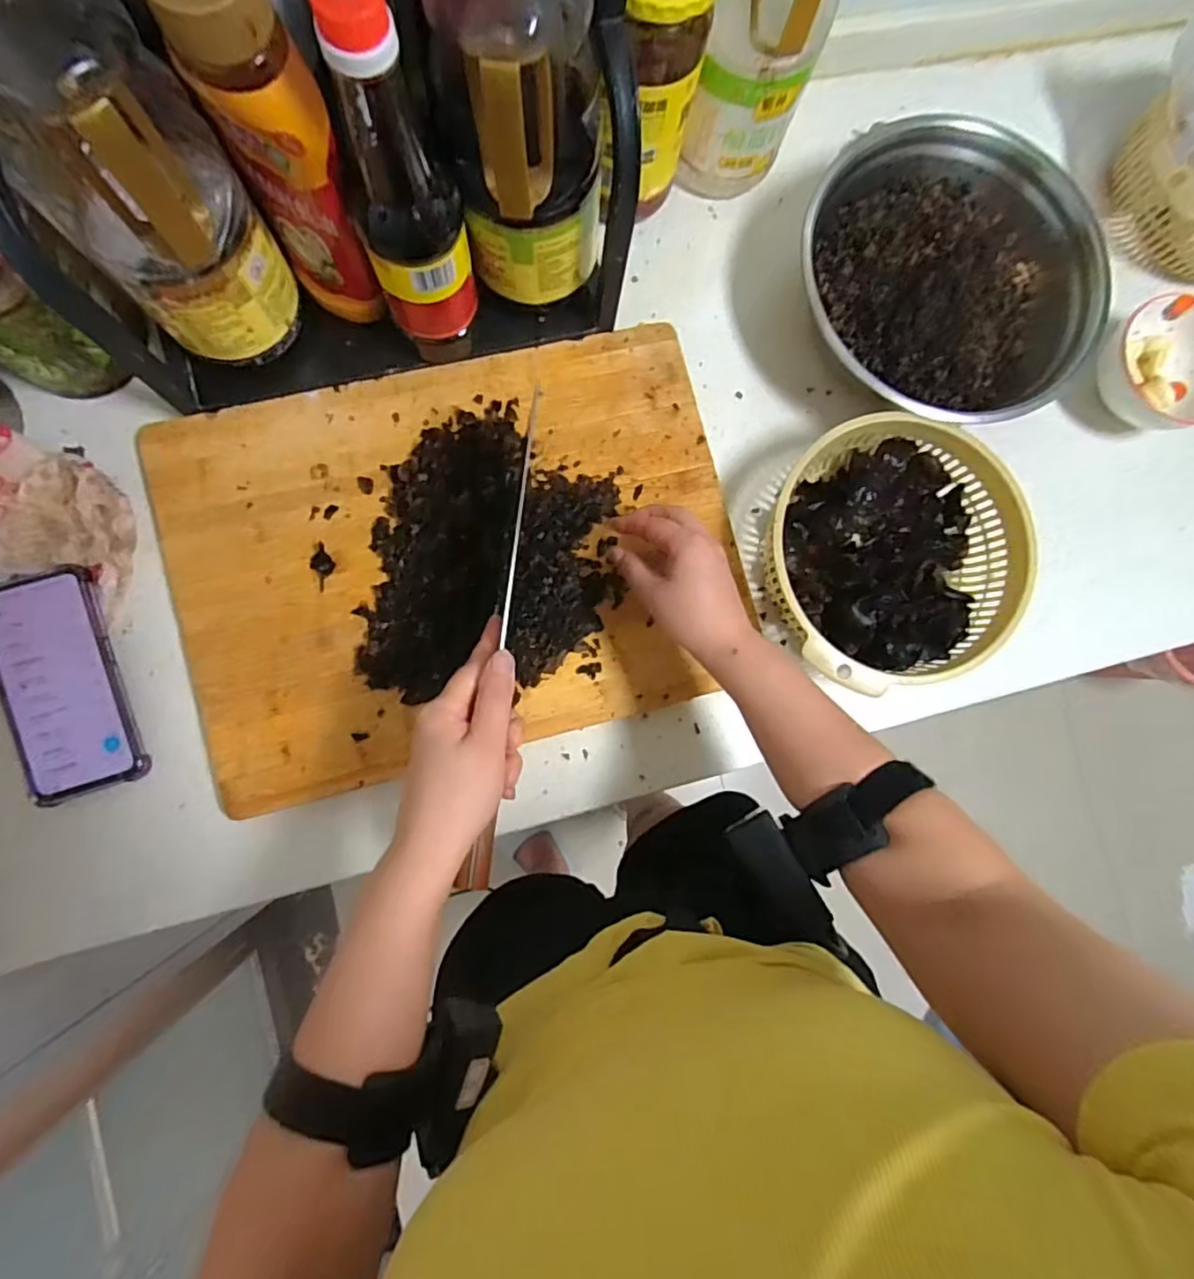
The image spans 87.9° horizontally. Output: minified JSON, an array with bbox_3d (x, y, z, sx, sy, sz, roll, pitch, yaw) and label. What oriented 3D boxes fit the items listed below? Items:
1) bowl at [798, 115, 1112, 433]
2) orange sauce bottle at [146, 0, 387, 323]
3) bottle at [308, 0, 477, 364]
[{"bbox_3d":[0.291,-0.290,0.498,0.258,0.079,0.228,-8,86,-6],"label":"bowl"},{"bbox_3d":[-0.179,-0.275,0.366,0.056,0.207,0.064,-25,88,-7],"label":"orange sauce bottle"},{"bbox_3d":[-0.112,-0.255,0.376,0.058,0.247,0.051,-8,86,-6],"label":"bottle"}]

